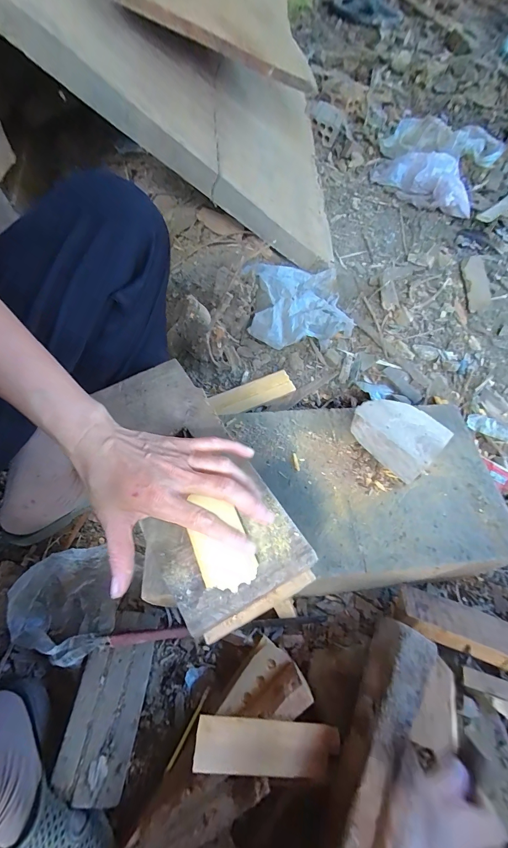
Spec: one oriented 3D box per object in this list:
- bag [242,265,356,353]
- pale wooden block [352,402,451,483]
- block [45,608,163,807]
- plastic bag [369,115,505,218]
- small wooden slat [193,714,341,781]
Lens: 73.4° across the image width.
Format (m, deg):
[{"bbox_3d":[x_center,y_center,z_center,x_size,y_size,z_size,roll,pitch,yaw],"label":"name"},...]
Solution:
[{"bbox_3d":[0.094,-0.265,0.735,0.224,0.076,0.229,-5,60,-6],"label":"bag"},{"bbox_3d":[0.194,0.010,0.462,0.081,0.045,0.110,-39,69,-21],"label":"pale wooden block"},{"bbox_3d":[-0.169,0.323,0.407,0.072,0.033,0.177,7,60,0],"label":"block"},{"bbox_3d":[0.553,-0.823,1.064,0.346,0.098,0.442,28,64,13],"label":"plastic bag"},{"bbox_3d":[0.015,0.353,0.371,0.157,0.006,0.050,14,72,-10],"label":"small wooden slat"}]

